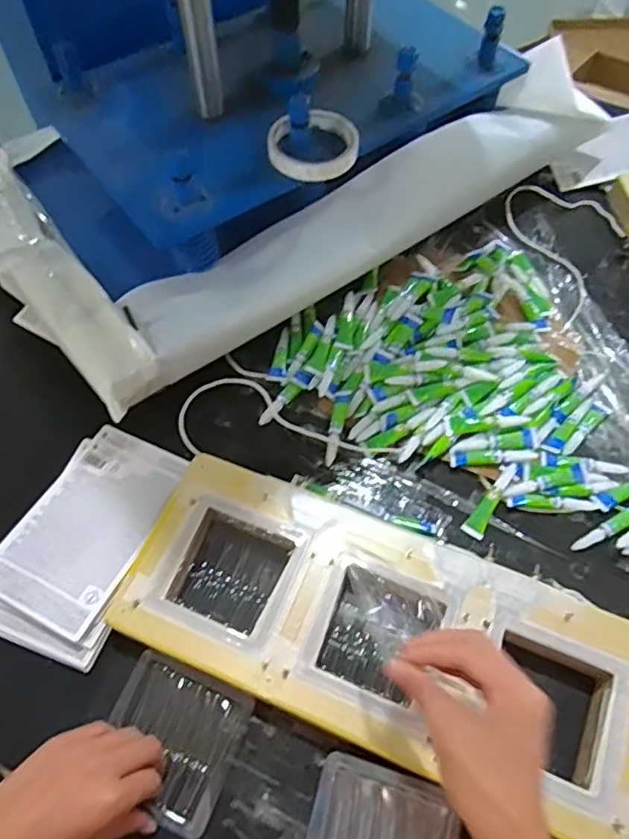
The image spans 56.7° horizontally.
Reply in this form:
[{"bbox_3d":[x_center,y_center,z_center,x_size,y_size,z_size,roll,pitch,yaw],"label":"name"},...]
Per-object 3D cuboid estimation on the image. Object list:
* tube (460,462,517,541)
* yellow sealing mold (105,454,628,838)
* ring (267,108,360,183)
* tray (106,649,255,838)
[{"bbox_3d":[0.171,0.077,0.560,0.020,0.012,0.083,31,64,16],"label":"tube"},{"bbox_3d":[0.057,0.170,0.473,0.420,0.018,0.175,18,62,9],"label":"yellow sealing mold"},{"bbox_3d":[-0.001,-0.281,0.593,0.089,0.022,0.091,0,60,-1],"label":"ring"},{"bbox_3d":[-0.113,0.251,0.458,0.102,0.013,0.100,21,62,12],"label":"tray"}]

